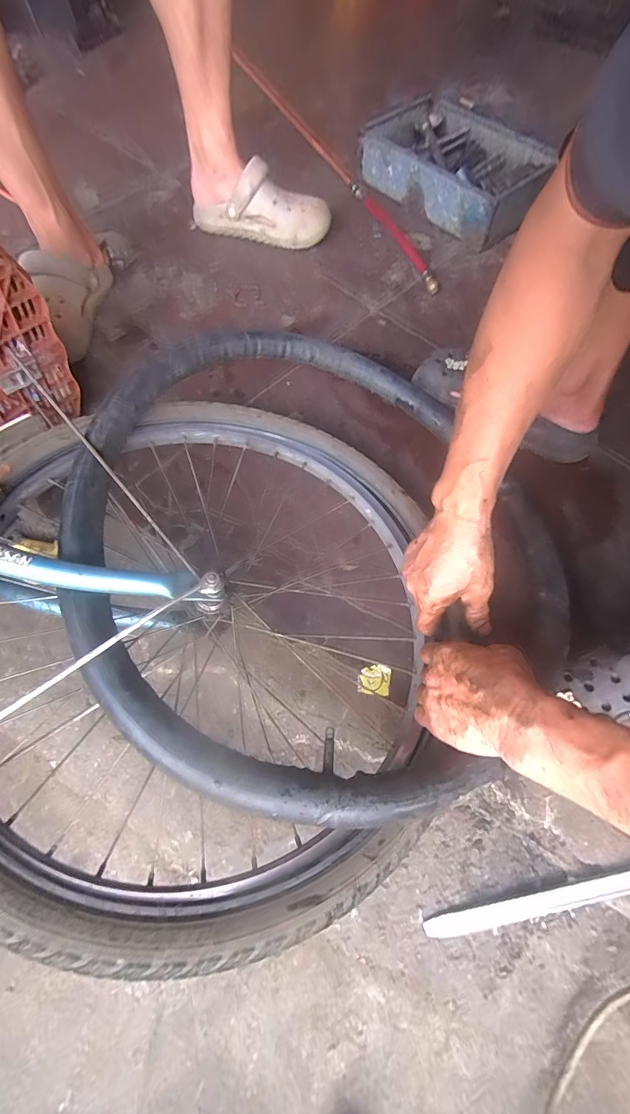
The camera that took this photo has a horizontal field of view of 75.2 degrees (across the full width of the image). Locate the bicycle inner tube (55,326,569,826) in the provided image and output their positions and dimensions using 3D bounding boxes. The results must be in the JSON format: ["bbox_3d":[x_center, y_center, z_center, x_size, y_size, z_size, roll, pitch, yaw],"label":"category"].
[{"bbox_3d":[0.002,-0.037,0.422,0.464,0.050,0.524,-17,66,-21],"label":"bicycle inner tube"}]

